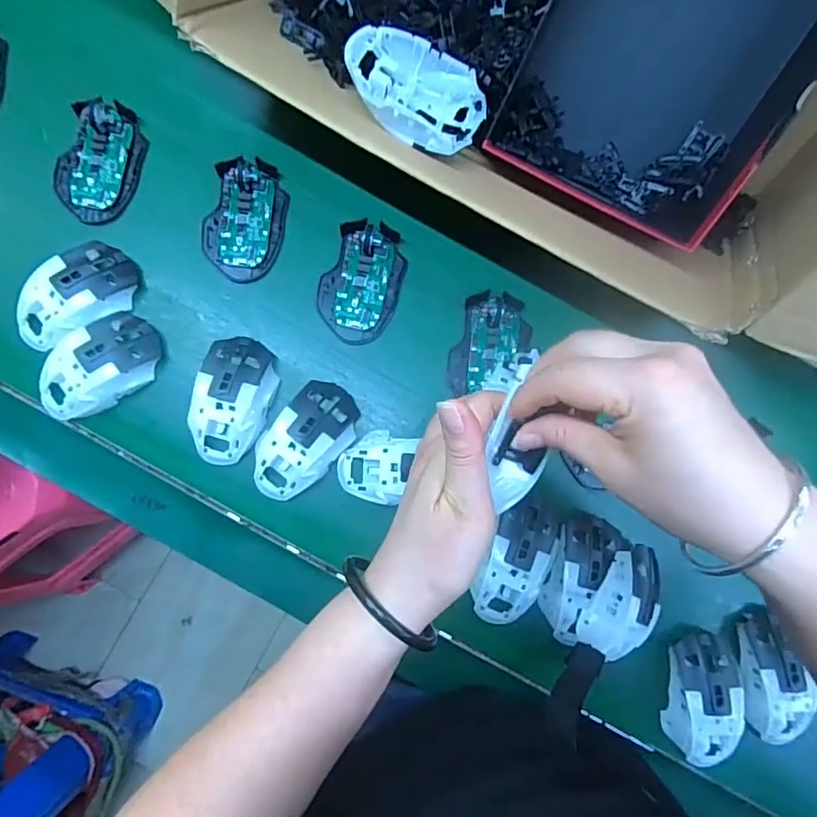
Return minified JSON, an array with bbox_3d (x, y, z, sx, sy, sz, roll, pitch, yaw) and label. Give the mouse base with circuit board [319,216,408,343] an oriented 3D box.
[{"bbox_3d":[-0.043,-0.122,0.511,0.073,0.016,0.115,22,84,-1],"label":"mouse base with circuit board"}]

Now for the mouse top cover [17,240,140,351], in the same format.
[{"bbox_3d":[-0.305,-0.100,0.487,0.116,0.034,0.063,-41,88,-6],"label":"mouse top cover"}]

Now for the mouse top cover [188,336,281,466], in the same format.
[{"bbox_3d":[-0.159,-0.007,0.487,0.070,0.038,0.118,13,84,-2],"label":"mouse top cover"}]

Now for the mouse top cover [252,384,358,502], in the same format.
[{"bbox_3d":[-0.094,0.031,0.487,0.060,0.033,0.114,36,84,0],"label":"mouse top cover"}]

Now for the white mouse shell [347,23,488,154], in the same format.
[{"bbox_3d":[0.007,-0.250,0.420,0.111,0.031,0.067,31,84,0],"label":"white mouse shell"}]

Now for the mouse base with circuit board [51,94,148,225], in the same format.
[{"bbox_3d":[-0.296,-0.239,0.507,0.075,0.023,0.118,22,84,-1],"label":"mouse base with circuit board"}]

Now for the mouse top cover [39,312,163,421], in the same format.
[{"bbox_3d":[-0.282,-0.037,0.482,0.116,0.035,0.067,-37,88,-6],"label":"mouse top cover"}]

